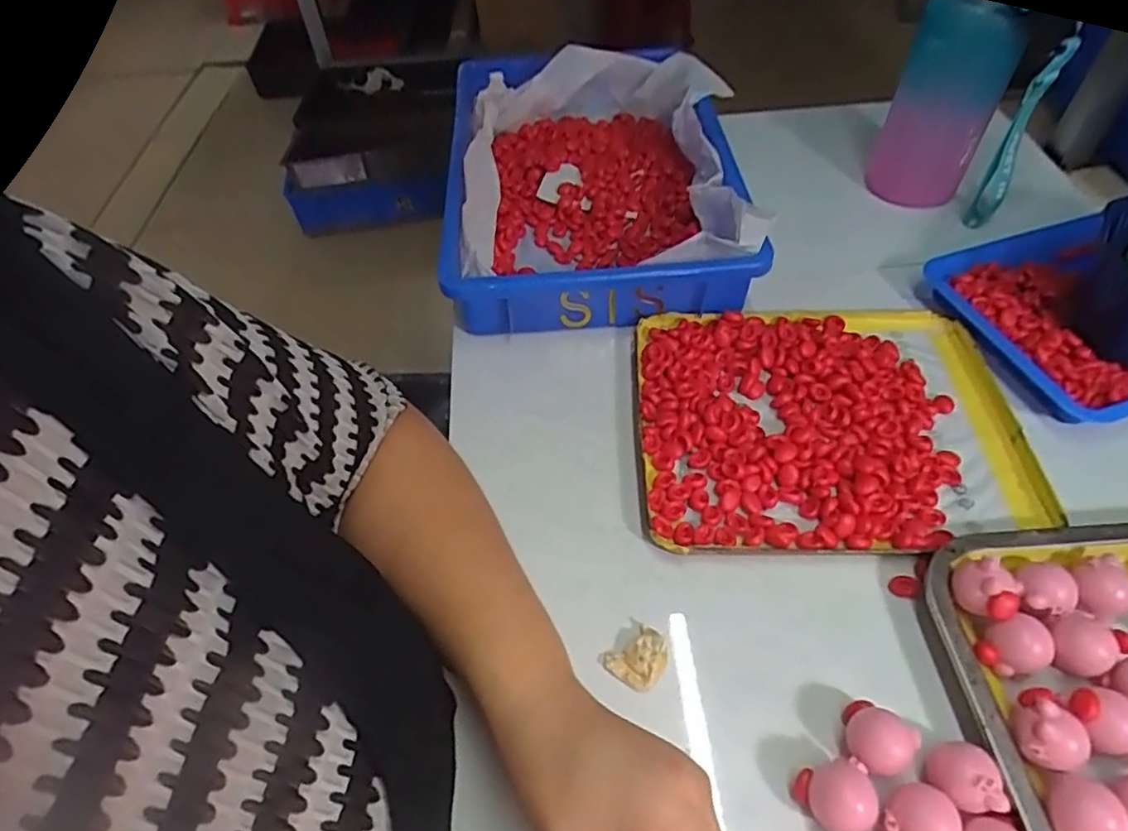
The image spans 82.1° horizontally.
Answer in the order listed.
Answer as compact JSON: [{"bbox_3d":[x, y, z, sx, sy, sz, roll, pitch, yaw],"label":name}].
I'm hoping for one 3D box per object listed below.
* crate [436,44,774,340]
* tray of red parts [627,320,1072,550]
[{"bbox_3d":[0.021,-0.232,0.602,0.235,0.081,0.385,-4,53,0],"label":"crate"},{"bbox_3d":[0.177,0.004,0.447,0.249,0.025,0.195,0,53,3],"label":"tray of red parts"}]

